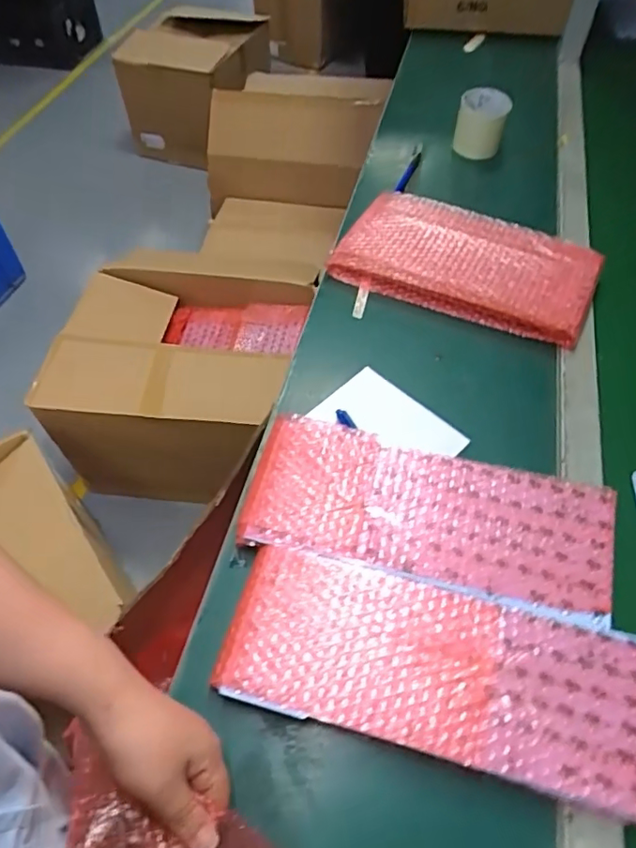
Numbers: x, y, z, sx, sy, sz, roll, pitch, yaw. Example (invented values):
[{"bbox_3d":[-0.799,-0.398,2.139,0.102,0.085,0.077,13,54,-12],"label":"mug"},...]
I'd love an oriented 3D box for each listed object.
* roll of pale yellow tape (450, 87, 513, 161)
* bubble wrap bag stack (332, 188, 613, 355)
[{"bbox_3d":[0.262,-0.481,0.890,0.080,0.076,0.086,11,57,11],"label":"roll of pale yellow tape"},{"bbox_3d":[0.192,-0.212,0.718,0.309,0.038,0.170,21,57,15],"label":"bubble wrap bag stack"}]

